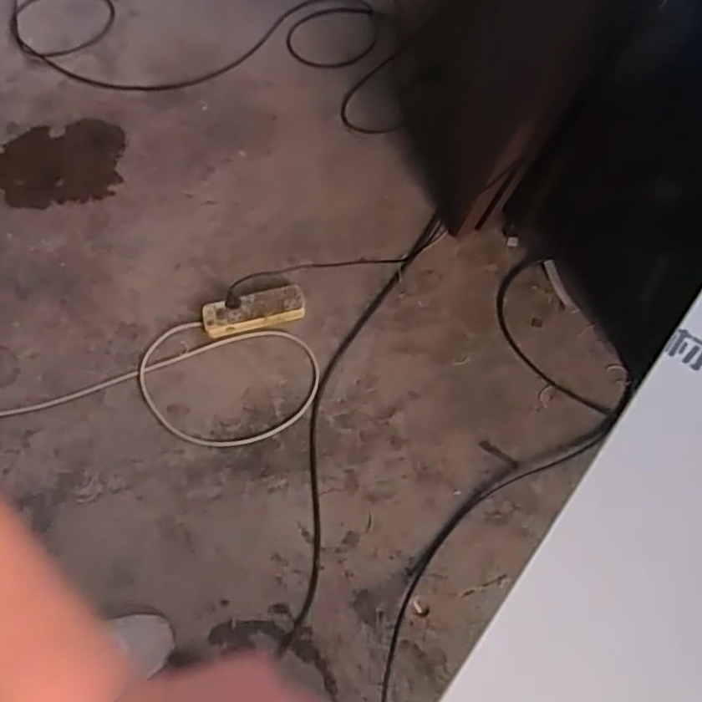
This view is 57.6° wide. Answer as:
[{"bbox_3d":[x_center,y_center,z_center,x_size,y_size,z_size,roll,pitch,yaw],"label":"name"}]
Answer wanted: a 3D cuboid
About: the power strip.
[{"bbox_3d":[-0.217,-0.086,1.428,0.226,0.033,0.075,-12,61,-4],"label":"power strip"}]

